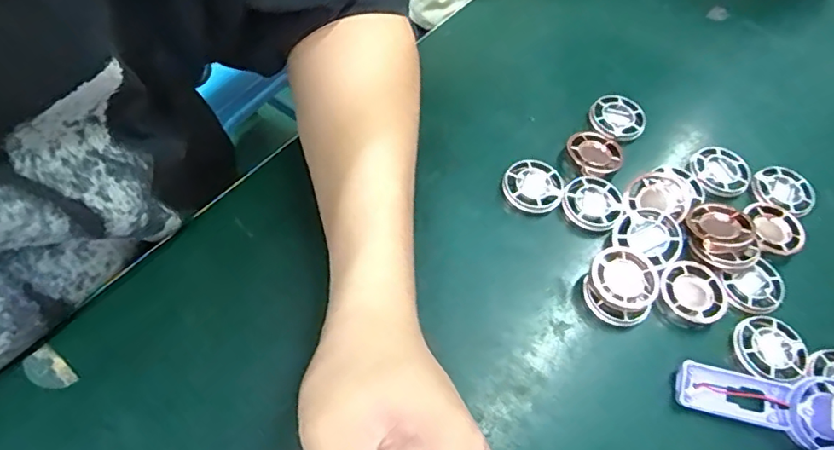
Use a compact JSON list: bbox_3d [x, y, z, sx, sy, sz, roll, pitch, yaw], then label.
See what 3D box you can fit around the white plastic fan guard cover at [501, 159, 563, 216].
[{"bbox_3d":[0.076,-0.025,0.364,0.039,0.008,0.039,29,61,14],"label":"white plastic fan guard cover"}]

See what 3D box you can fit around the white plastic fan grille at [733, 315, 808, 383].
[{"bbox_3d":[0.201,0.070,0.314,0.038,0.007,0.037,1,58,-2],"label":"white plastic fan grille"}]

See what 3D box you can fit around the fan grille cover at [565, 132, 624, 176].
[{"bbox_3d":[0.124,-0.049,0.381,0.036,0.006,0.036,-13,60,-11],"label":"fan grille cover"}]

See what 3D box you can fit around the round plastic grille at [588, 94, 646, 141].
[{"bbox_3d":[0.145,-0.076,0.402,0.038,0.011,0.040,1,58,-2],"label":"round plastic grille"}]

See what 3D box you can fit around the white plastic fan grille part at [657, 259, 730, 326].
[{"bbox_3d":[0.164,0.040,0.328,0.037,0.011,0.038,1,58,-2],"label":"white plastic fan grille part"}]

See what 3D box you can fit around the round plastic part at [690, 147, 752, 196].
[{"bbox_3d":[0.210,-0.037,0.380,0.038,0.007,0.037,1,58,-2],"label":"round plastic part"}]

